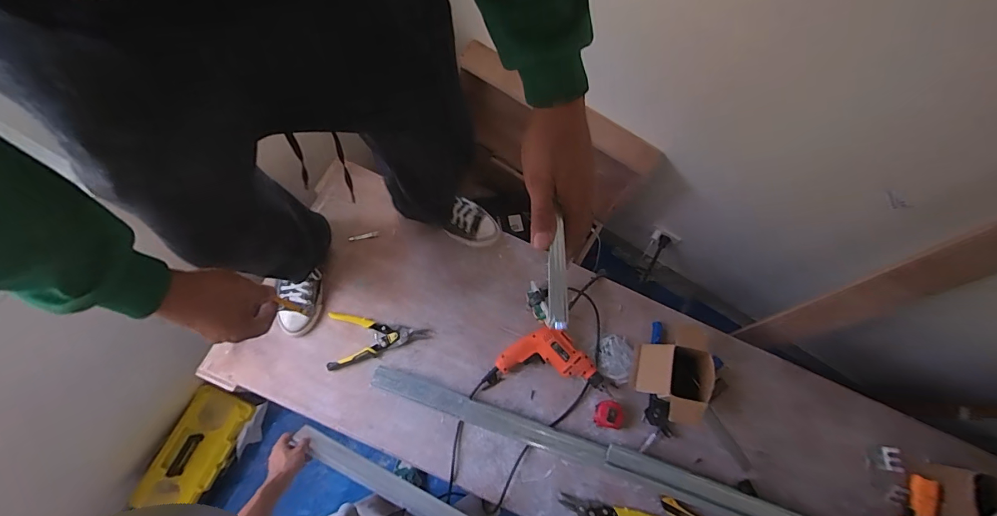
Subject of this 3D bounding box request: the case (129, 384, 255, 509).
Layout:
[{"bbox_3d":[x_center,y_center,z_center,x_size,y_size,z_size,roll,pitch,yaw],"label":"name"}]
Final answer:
[{"bbox_3d":[-0.980,0.617,1.383,0.198,0.091,0.372,24,72,1],"label":"case"}]

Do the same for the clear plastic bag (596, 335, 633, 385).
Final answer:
[{"bbox_3d":[0.288,0.248,1.073,0.082,0.026,0.113,13,71,2],"label":"clear plastic bag"}]

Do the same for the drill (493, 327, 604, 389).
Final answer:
[{"bbox_3d":[0.130,0.233,1.059,0.259,0.058,0.128,9,72,-1],"label":"drill"}]

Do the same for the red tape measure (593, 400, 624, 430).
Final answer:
[{"bbox_3d":[0.262,0.370,1.022,0.065,0.042,0.062,10,72,-1],"label":"red tape measure"}]

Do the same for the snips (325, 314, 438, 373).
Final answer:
[{"bbox_3d":[-0.287,0.206,1.051,0.239,0.034,0.128,2,71,-2],"label":"snips"}]

